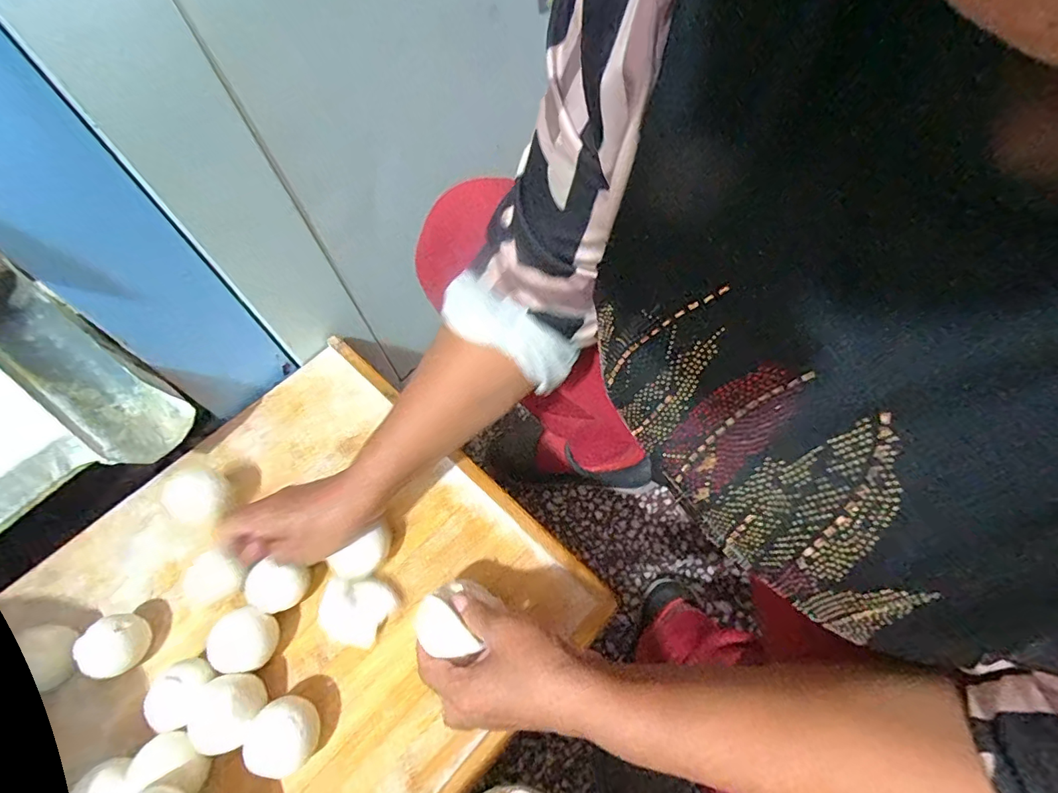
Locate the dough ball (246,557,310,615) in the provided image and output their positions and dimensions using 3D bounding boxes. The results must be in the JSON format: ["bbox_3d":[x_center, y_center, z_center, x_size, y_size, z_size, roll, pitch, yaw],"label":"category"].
[{"bbox_3d":[-0.214,0.164,0.409,0.042,0.037,0.041,-3,58,5],"label":"dough ball"}]

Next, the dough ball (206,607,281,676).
[{"bbox_3d":[-0.228,0.199,0.389,0.041,0.040,0.045,-3,58,5],"label":"dough ball"}]

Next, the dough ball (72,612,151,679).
[{"bbox_3d":[-0.341,0.208,0.400,0.042,0.042,0.046,-3,58,5],"label":"dough ball"}]

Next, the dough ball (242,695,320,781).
[{"bbox_3d":[-0.178,0.250,0.353,0.051,0.037,0.047,-3,58,5],"label":"dough ball"}]

